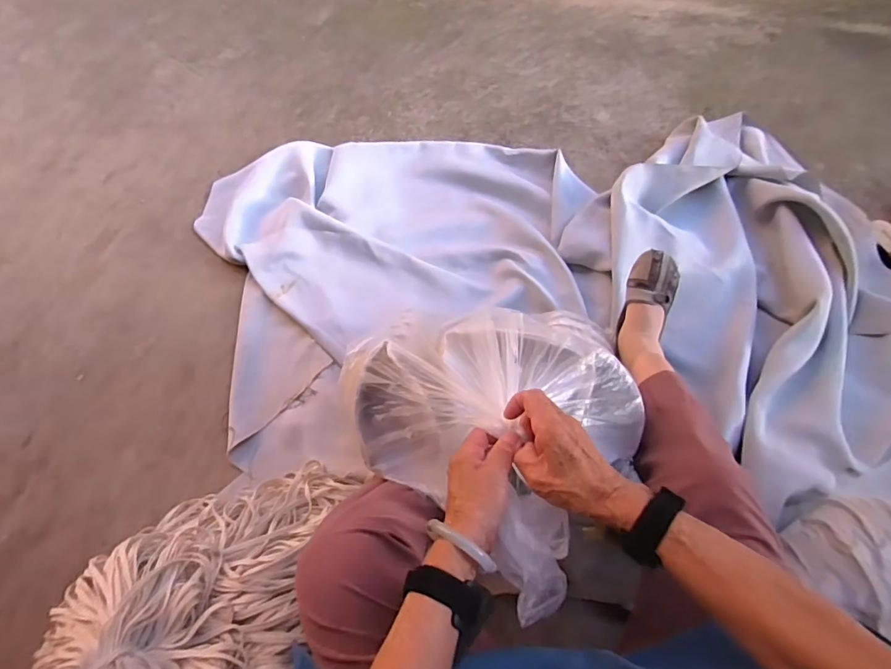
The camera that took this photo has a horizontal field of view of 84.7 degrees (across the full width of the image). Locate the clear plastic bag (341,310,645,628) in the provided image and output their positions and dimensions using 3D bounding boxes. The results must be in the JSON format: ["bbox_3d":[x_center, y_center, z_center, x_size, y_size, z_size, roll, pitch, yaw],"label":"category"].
[{"bbox_3d":[0.052,0.069,0.597,0.324,0.210,0.287,39,69,18],"label":"clear plastic bag"}]

